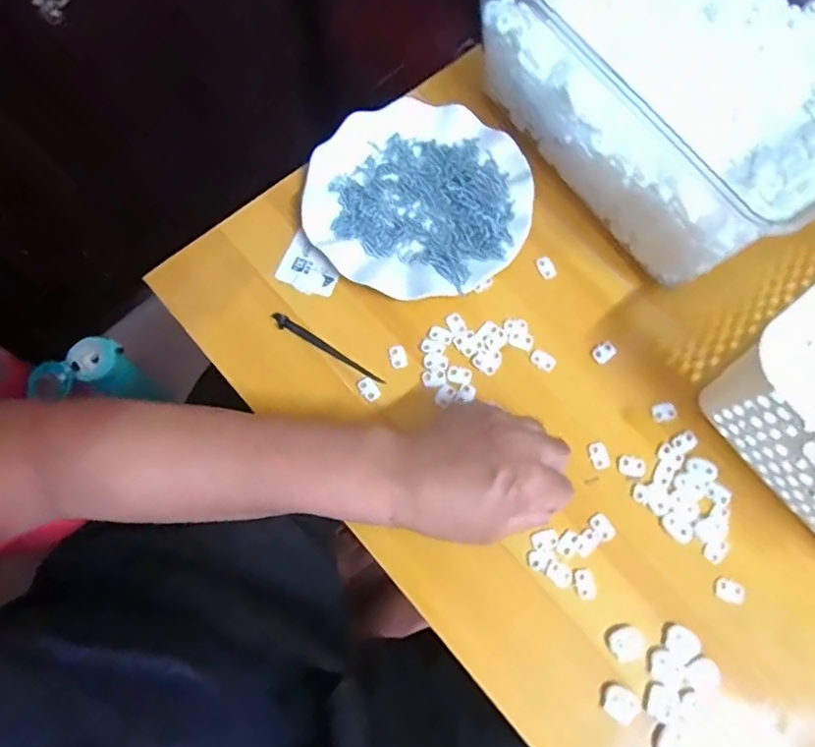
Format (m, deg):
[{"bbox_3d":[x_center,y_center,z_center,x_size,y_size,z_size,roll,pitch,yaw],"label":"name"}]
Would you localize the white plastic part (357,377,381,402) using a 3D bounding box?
[{"bbox_3d":[-0.030,0.012,0.435,0.013,0.004,0.019,-36,76,-11],"label":"white plastic part"}]

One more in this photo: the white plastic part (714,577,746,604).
[{"bbox_3d":[0.228,0.154,0.399,0.019,0.005,0.015,24,73,7],"label":"white plastic part"}]

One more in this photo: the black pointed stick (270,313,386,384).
[{"bbox_3d":[-0.064,-0.019,0.445,0.104,0.009,0.010,31,74,9],"label":"black pointed stick"}]

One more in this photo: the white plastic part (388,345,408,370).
[{"bbox_3d":[-0.007,-0.013,0.446,0.013,0.004,0.019,-20,73,-7],"label":"white plastic part"}]

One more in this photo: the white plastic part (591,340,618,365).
[{"bbox_3d":[0.157,-0.017,0.451,0.018,0.004,0.013,-36,76,-11],"label":"white plastic part"}]

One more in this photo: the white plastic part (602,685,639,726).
[{"bbox_3d":[0.141,0.217,0.371,0.021,0.005,0.020,42,76,12],"label":"white plastic part"}]

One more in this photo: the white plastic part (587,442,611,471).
[{"bbox_3d":[0.145,0.062,0.424,0.014,0.004,0.020,-18,73,-6],"label":"white plastic part"}]

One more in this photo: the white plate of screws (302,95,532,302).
[{"bbox_3d":[0.009,-0.147,0.478,0.181,0.025,0.182,0,72,-1],"label":"white plate of screws"}]

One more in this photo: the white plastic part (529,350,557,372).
[{"bbox_3d":[0.108,-0.011,0.448,0.020,0.004,0.013,31,74,9],"label":"white plastic part"}]

